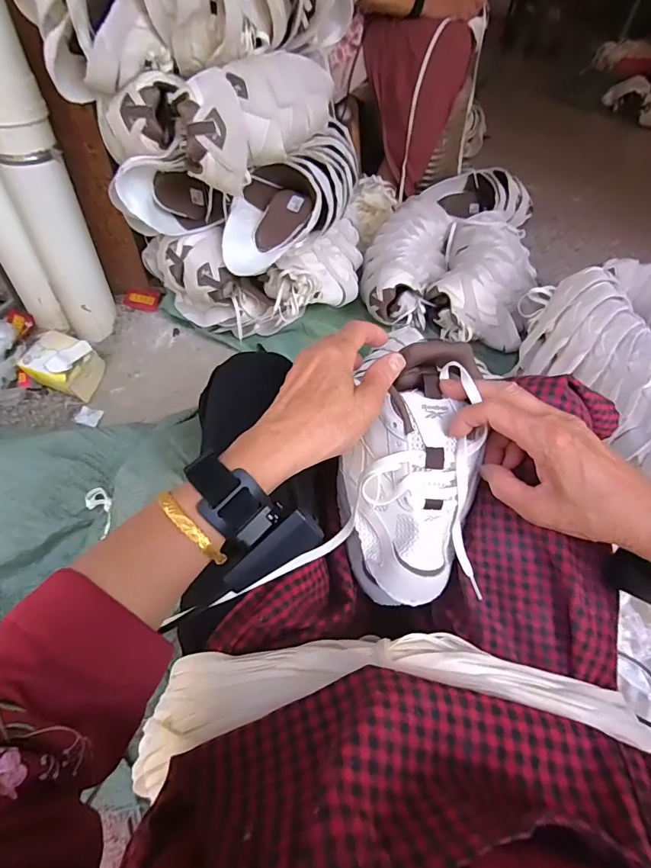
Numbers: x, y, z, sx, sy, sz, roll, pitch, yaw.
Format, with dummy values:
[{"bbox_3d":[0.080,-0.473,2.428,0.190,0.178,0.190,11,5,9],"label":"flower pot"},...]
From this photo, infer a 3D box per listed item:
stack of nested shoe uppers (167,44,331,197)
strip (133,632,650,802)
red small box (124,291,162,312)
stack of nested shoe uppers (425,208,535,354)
[{"bbox_3d":[-0.097,-0.513,0.704,0.113,0.145,0.322,22,55,14],"label":"stack of nested shoe uppers"},{"bbox_3d":[0.041,0.192,0.313,0.358,0.103,0.087,-2,53,-5],"label":"strip"},{"bbox_3d":[-0.453,-0.329,1.082,0.095,0.034,0.040,8,53,4],"label":"red small box"},{"bbox_3d":[0.365,-0.349,1.008,0.219,0.152,0.359,20,54,12],"label":"stack of nested shoe uppers"}]

